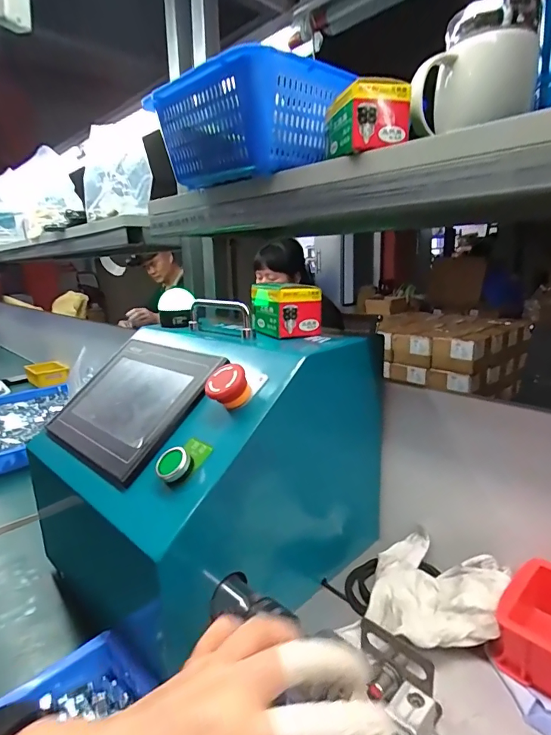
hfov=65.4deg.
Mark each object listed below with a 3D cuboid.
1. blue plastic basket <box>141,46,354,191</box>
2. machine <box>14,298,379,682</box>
[{"bbox_3d":[-0.040,-0.257,0.473,0.126,0.090,0.203,-15,19,-39],"label":"blue plastic basket"},{"bbox_3d":[-0.068,0.110,0.500,0.297,0.282,0.302,-16,20,-43],"label":"machine"}]

